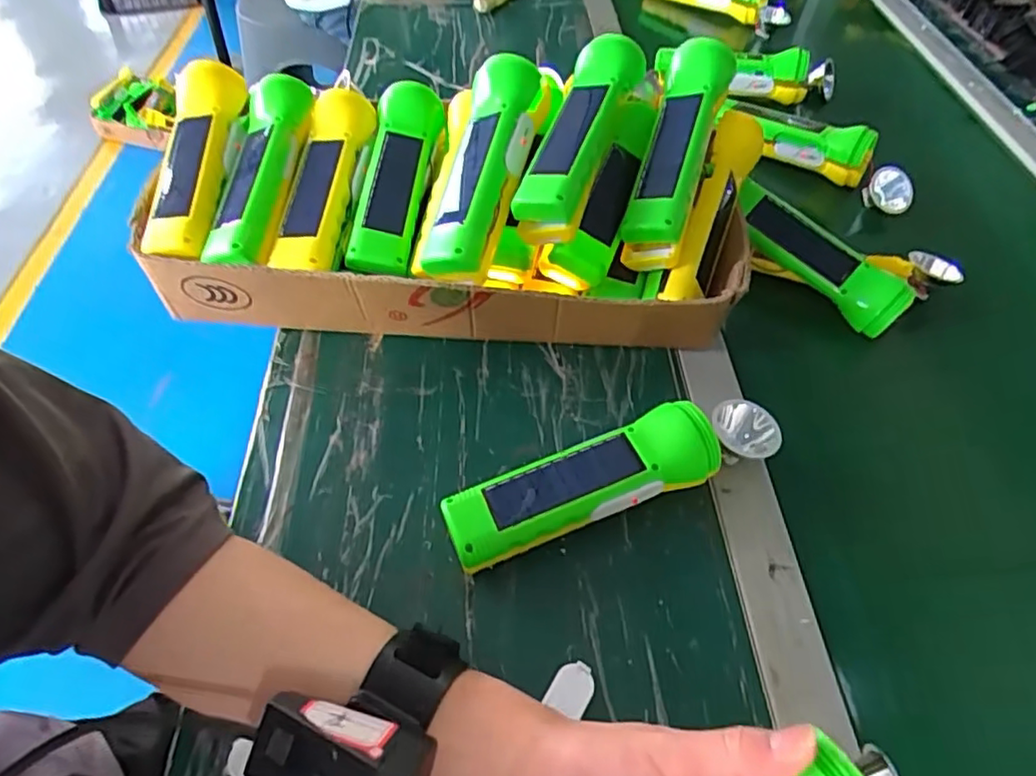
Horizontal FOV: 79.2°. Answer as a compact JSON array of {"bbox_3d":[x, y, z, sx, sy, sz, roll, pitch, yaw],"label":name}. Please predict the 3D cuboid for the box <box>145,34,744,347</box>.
[{"bbox_3d":[-0.041,-0.142,0.459,0.419,0.142,0.194,2,52,-2],"label":"box"}]

